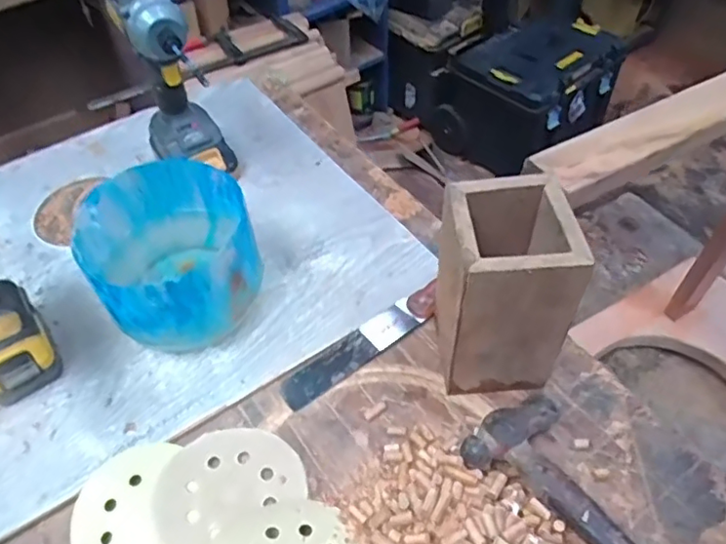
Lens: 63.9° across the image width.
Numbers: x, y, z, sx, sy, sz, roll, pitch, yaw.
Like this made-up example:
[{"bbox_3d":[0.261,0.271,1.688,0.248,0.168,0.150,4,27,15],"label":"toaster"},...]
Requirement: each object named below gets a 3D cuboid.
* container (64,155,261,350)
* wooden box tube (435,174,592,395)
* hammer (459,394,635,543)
[{"bbox_3d":[-0.179,-0.011,0.559,0.142,0.120,0.156,-23,53,-17],"label":"container"},{"bbox_3d":[0.114,0.021,0.485,0.092,0.179,0.090,-7,51,-5],"label":"wooden box tube"},{"bbox_3d":[0.207,0.203,0.411,0.094,0.057,0.299,-35,58,-25],"label":"hammer"}]

